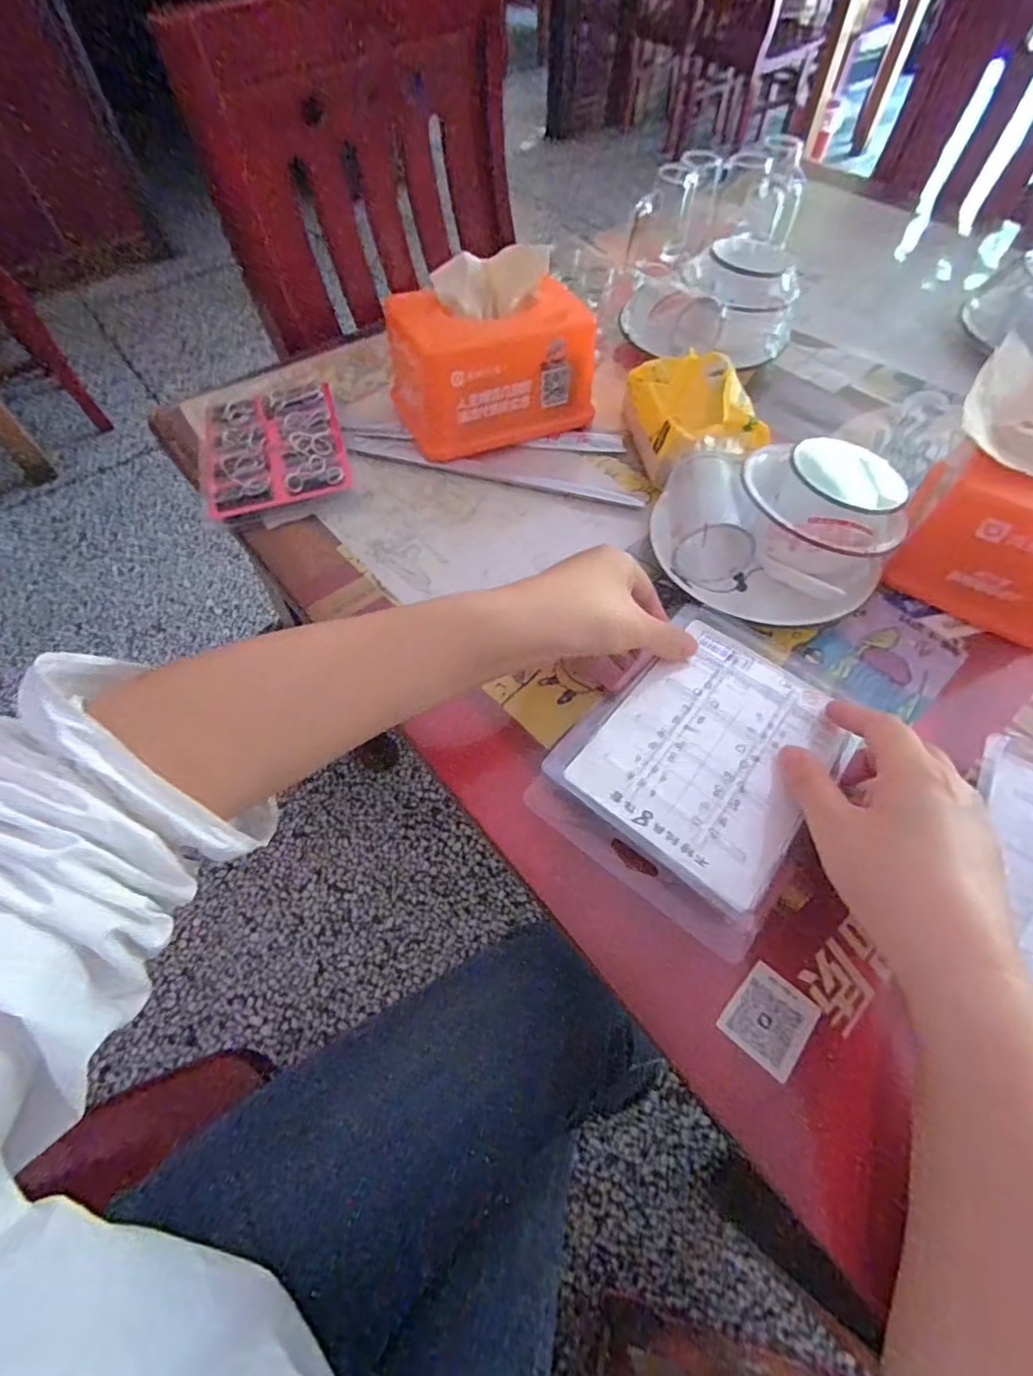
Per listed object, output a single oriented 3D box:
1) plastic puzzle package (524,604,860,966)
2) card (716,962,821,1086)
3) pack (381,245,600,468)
[{"bbox_3d":[0.110,0.036,0.321,0.126,0.020,0.178,34,65,19],"label":"plastic puzzle package"},{"bbox_3d":[0.121,0.158,0.268,0.034,0.004,0.040,40,67,21],"label":"card"},{"bbox_3d":[-0.024,-0.275,0.468,0.153,0.098,0.108,-25,62,-14],"label":"pack"}]

